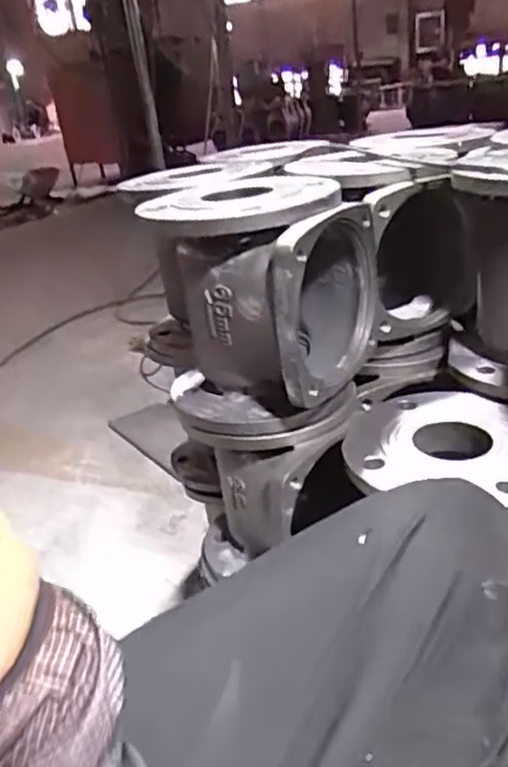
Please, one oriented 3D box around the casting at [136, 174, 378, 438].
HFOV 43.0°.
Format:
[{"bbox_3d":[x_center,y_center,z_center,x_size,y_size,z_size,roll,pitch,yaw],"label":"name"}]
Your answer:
[{"bbox_3d":[0.009,-0.063,0.603,0.180,0.201,0.162,10,30,33],"label":"casting"}]

